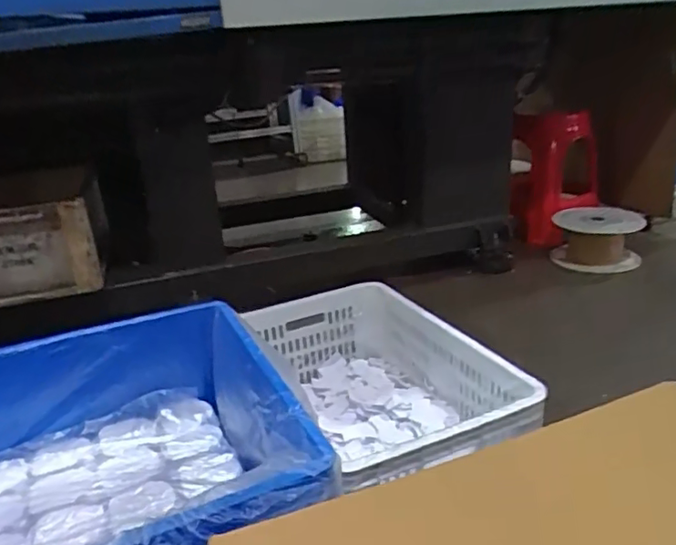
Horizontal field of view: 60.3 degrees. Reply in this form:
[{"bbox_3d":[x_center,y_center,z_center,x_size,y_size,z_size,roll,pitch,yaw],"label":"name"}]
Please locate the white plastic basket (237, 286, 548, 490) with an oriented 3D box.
[{"bbox_3d":[0.061,0.213,1.054,0.327,0.191,0.559,-15,24,-25],"label":"white plastic basket"}]

